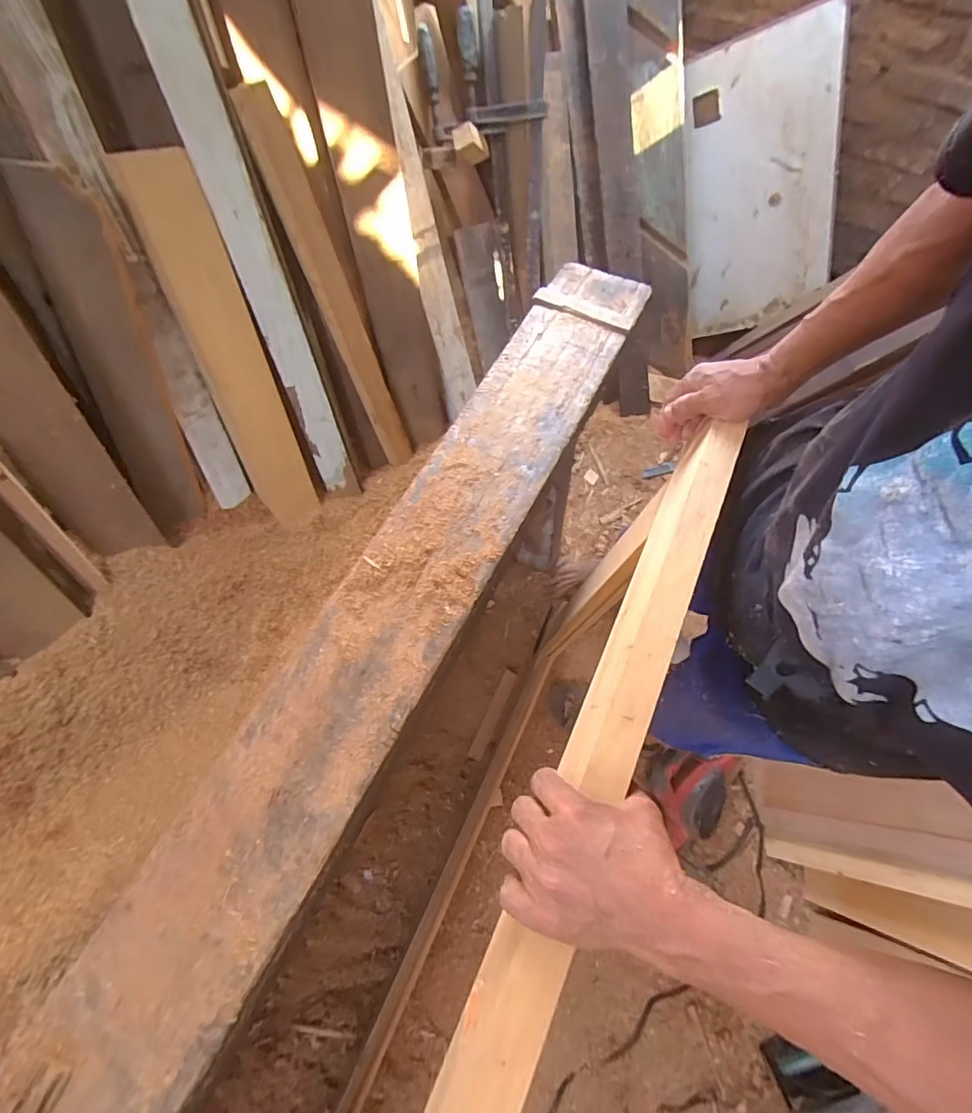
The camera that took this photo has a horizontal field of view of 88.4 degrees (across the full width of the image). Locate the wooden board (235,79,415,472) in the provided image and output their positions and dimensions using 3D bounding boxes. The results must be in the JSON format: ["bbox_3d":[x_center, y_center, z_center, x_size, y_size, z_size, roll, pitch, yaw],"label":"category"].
[{"bbox_3d":[-0.279,-0.466,1.002,0.072,0.710,0.024,-39,56,-16],"label":"wooden board"}]

